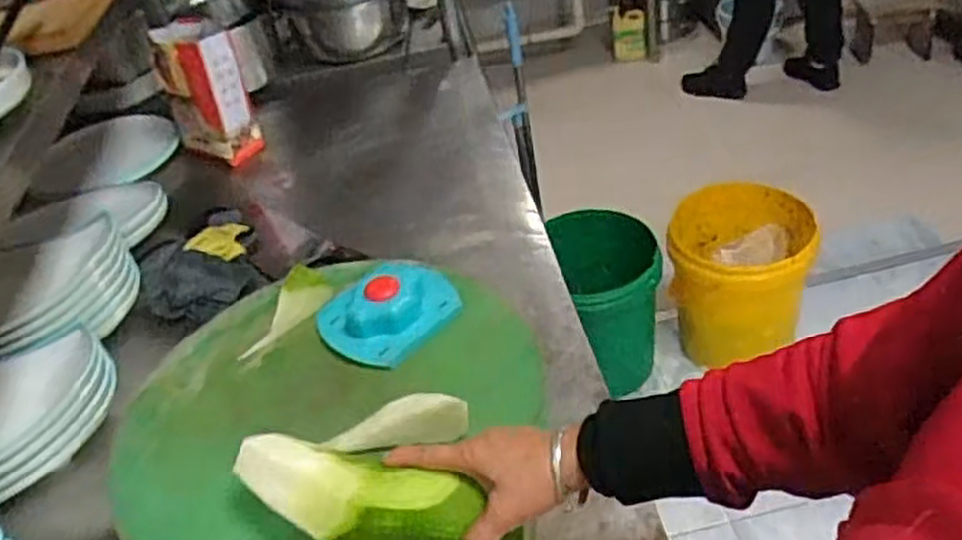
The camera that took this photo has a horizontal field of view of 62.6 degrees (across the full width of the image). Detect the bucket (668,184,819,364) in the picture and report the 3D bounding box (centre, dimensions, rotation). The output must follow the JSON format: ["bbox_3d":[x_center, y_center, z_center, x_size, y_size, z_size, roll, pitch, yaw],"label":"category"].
[{"bbox_3d":[0.553,0.001,1.700,0.290,0.271,0.319,4,41,18],"label":"bucket"}]

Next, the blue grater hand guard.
[{"bbox_3d":[-0.100,0.040,0.850,0.141,0.052,0.121,-37,45,-28],"label":"blue grater hand guard"}]

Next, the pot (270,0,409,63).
[{"bbox_3d":[-0.265,-0.521,1.543,0.256,0.163,0.225,-16,39,-5],"label":"pot"}]

